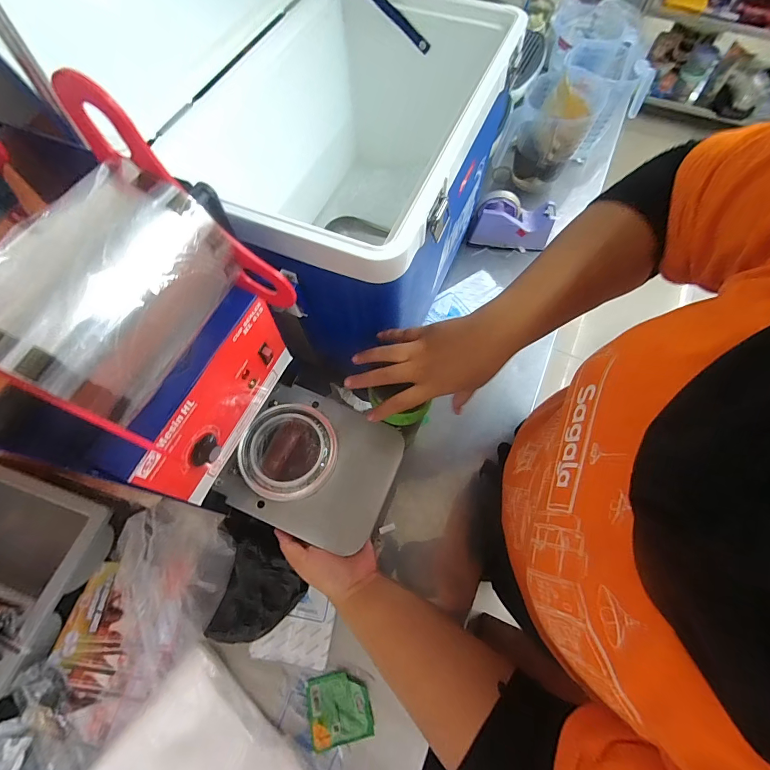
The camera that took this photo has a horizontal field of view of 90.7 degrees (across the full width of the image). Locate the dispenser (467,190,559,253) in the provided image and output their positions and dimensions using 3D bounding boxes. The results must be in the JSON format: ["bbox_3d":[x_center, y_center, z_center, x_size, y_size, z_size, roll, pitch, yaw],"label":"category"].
[{"bbox_3d":[0.261,-0.337,0.779,0.158,0.110,0.063,7,66,3],"label":"dispenser"}]

